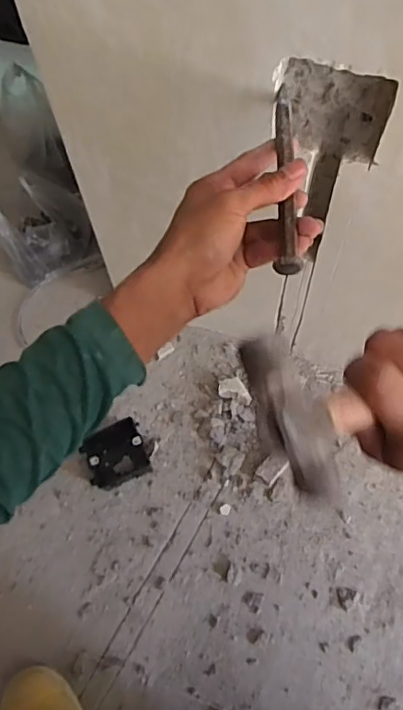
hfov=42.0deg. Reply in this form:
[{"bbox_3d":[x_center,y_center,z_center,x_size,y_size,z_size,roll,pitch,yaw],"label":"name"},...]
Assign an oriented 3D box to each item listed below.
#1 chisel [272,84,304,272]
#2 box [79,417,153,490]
[{"bbox_3d":[0.065,-0.138,0.397,0.017,0.015,0.172,2,66,2],"label":"chisel"},{"bbox_3d":[-0.122,0.140,0.745,0.083,0.046,0.074,-23,65,-10],"label":"box"}]

